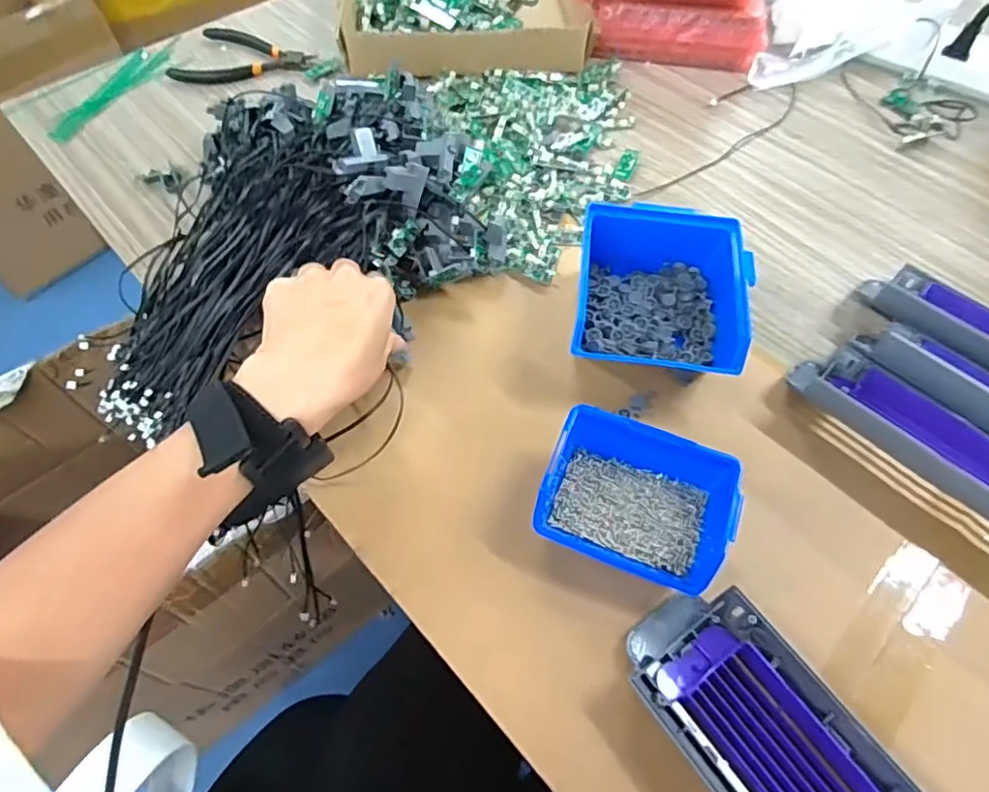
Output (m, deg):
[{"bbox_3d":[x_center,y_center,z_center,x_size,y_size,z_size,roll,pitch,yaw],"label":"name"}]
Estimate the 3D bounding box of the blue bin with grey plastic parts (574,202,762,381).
[{"bbox_3d":[0.119,-0.074,0.430,0.115,0.058,0.131,12,59,6],"label":"blue bin with grey plastic parts"}]

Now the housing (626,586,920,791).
[{"bbox_3d":[0.178,0.222,0.281,0.081,0.022,0.276,-31,64,-19],"label":"housing"}]

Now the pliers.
[{"bbox_3d":[-0.270,-0.380,0.657,0.140,0.024,0.106,6,58,3],"label":"pliers"}]

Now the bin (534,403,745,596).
[{"bbox_3d":[0.087,0.062,0.360,0.109,0.037,0.081,20,60,11],"label":"bin"}]

